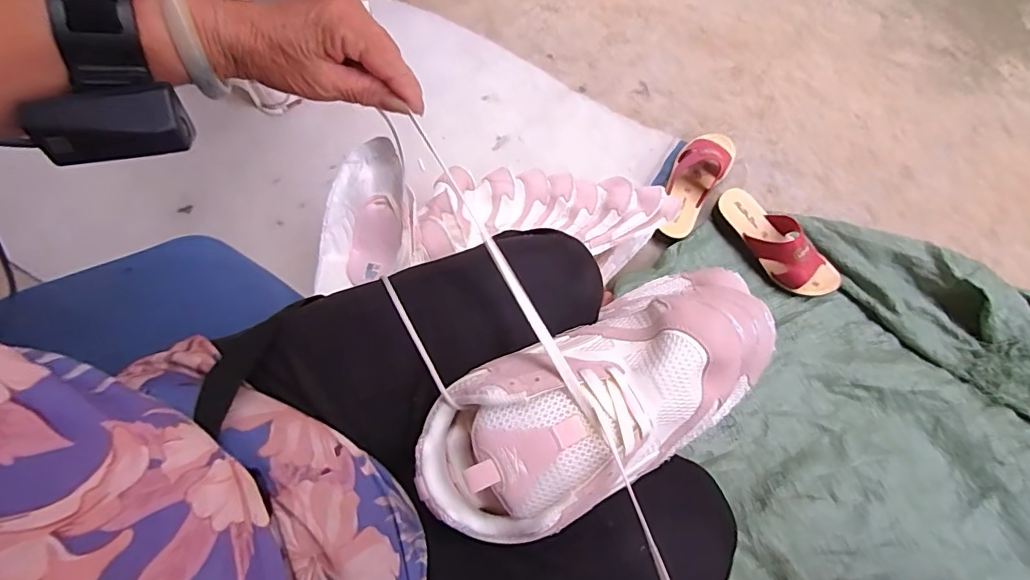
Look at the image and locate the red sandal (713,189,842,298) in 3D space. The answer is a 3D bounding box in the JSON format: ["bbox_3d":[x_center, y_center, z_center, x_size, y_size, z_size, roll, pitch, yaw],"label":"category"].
[{"bbox_3d":[0.436,-0.082,0.838,0.093,0.069,0.232,-38,77,-11],"label":"red sandal"}]

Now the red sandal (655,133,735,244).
[{"bbox_3d":[0.304,-0.187,0.870,0.086,0.062,0.232,33,76,9],"label":"red sandal"}]

